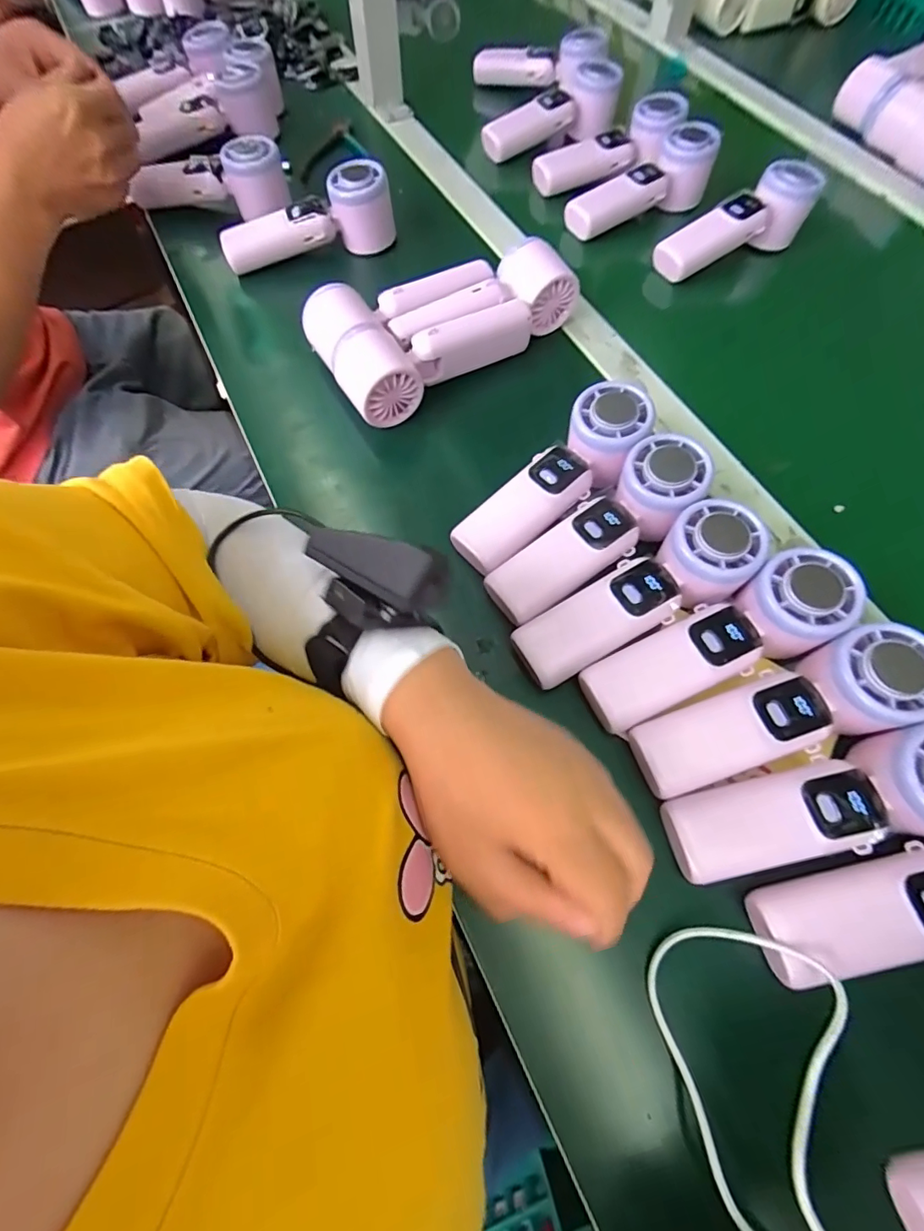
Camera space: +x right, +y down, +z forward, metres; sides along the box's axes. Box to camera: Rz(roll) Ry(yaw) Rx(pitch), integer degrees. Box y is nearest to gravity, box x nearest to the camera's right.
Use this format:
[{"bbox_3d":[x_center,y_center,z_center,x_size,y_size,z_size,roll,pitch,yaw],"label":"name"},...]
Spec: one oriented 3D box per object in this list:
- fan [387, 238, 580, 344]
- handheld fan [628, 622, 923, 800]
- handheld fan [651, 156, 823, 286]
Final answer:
[{"bbox_3d":[0.022,-0.259,0.421,0.161,0.050,0.060,-34,70,-14],"label":"fan"},{"bbox_3d":[0.183,0.059,0.290,0.165,0.039,0.050,-23,67,6],"label":"handheld fan"},{"bbox_3d":[0.263,-0.384,0.487,0.159,0.063,0.052,-23,68,-10],"label":"handheld fan"}]

